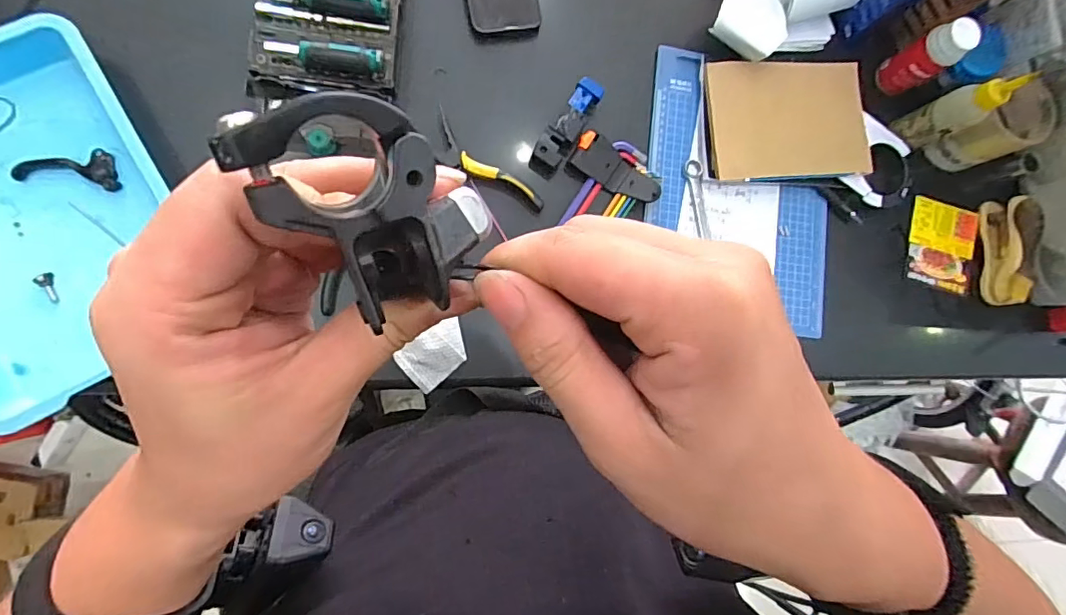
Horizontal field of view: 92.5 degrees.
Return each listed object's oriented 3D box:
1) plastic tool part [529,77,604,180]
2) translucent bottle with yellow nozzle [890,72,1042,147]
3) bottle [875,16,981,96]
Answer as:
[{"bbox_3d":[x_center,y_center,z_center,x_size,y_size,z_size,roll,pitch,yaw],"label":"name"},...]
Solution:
[{"bbox_3d":[0.037,-0.193,0.548,0.034,0.024,0.106,35,81,-4],"label":"plastic tool part"},{"bbox_3d":[0.459,-0.215,0.543,0.030,0.121,0.036,10,84,-8],"label":"translucent bottle with yellow nozzle"},{"bbox_3d":[0.443,-0.282,0.577,0.045,0.090,0.044,-33,91,-10],"label":"bottle"}]

